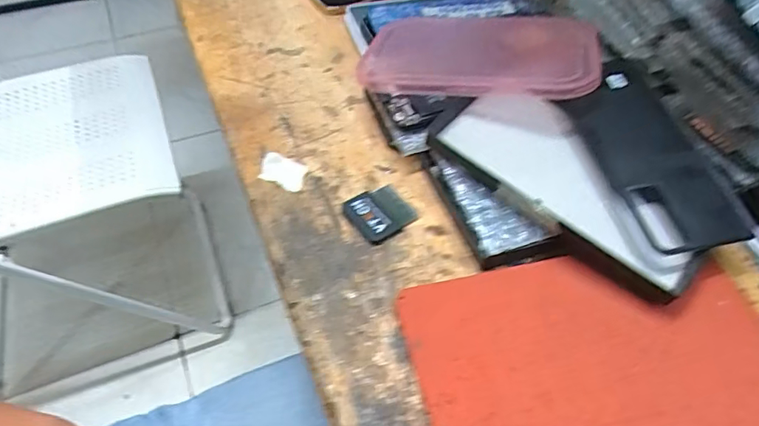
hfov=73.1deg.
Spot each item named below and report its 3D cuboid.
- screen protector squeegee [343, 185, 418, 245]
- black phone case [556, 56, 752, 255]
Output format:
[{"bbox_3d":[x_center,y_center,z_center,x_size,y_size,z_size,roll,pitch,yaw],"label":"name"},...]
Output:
[{"bbox_3d":[0.001,-0.001,0.336,0.038,0.004,0.040,-29,57,-23],"label":"screen protector squeegee"},{"bbox_3d":[0.169,-0.039,0.324,0.065,0.012,0.140,-18,62,-7],"label":"black phone case"}]

